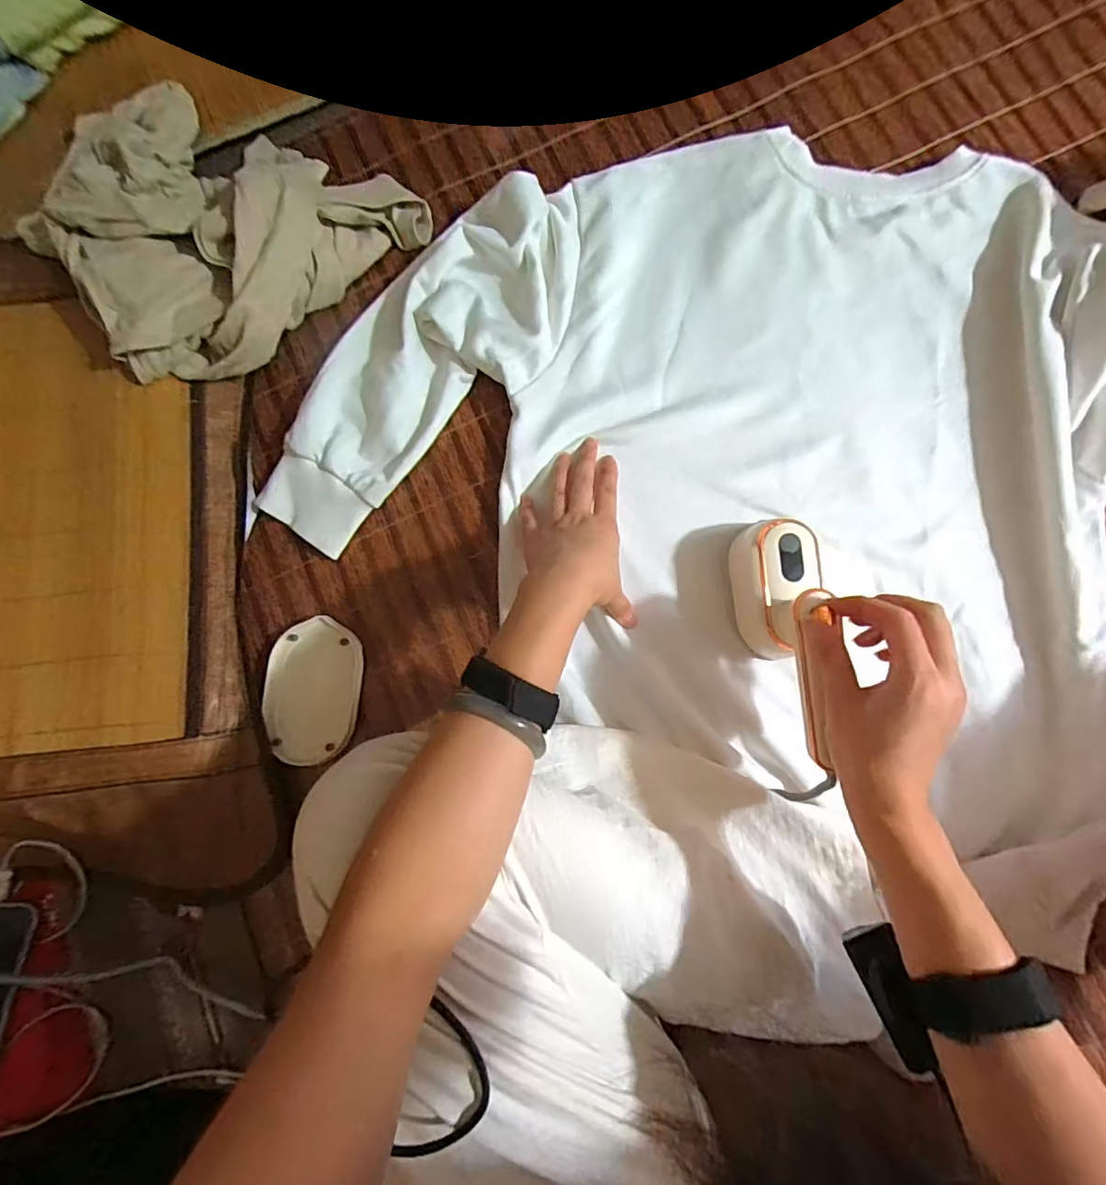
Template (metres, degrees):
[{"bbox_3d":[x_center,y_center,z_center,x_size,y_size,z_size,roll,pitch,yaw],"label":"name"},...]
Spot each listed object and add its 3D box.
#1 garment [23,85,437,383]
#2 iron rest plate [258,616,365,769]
[{"bbox_3d":[-0.320,-0.364,0.509,0.302,0.091,0.266,-44,82,-3],"label":"garment"},{"bbox_3d":[-0.221,0.090,0.496,0.084,0.018,0.128,4,83,4],"label":"iron rest plate"}]

